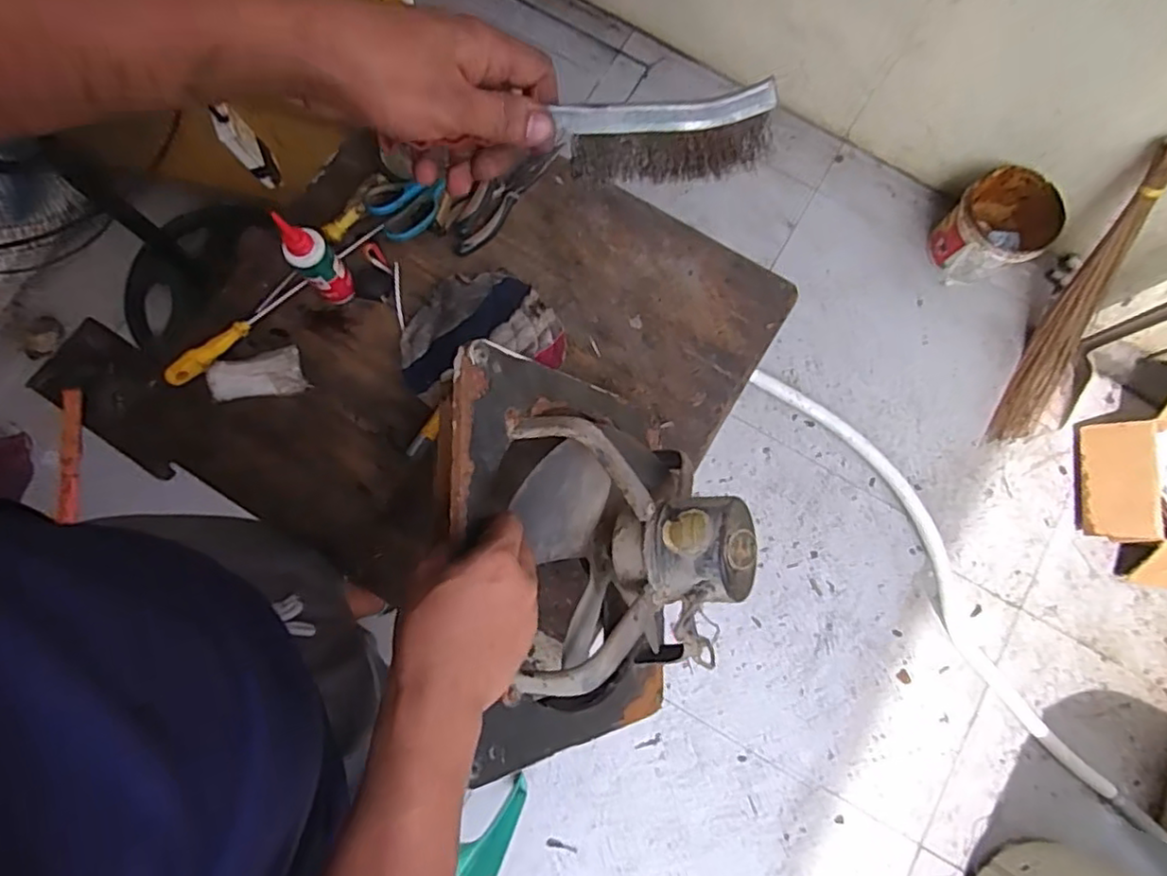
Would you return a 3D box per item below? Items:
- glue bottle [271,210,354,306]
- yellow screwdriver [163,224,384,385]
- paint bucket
[{"bbox_3d":[-0.287,-0.187,0.693,0.042,0.140,0.039,0,78,-1],"label":"glue bottle"},{"bbox_3d":[-0.353,-0.156,0.744,0.291,0.029,0.025,-40,82,-9],"label":"yellow screwdriver"},{"bbox_3d":[0.918,-0.468,1.451,0.196,0.177,0.196,0,78,-1],"label":"paint bucket"}]

